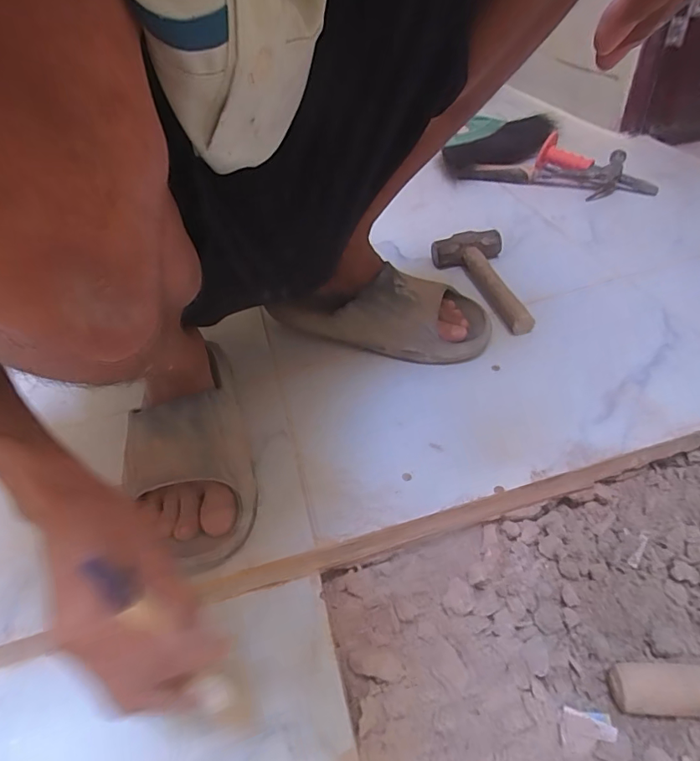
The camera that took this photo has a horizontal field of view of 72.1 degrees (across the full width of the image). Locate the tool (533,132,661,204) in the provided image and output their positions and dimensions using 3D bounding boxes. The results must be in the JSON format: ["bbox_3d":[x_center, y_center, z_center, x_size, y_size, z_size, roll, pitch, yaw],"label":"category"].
[{"bbox_3d":[0.440,-0.378,0.869,0.212,0.068,0.094,31,56,33],"label":"tool"}]

